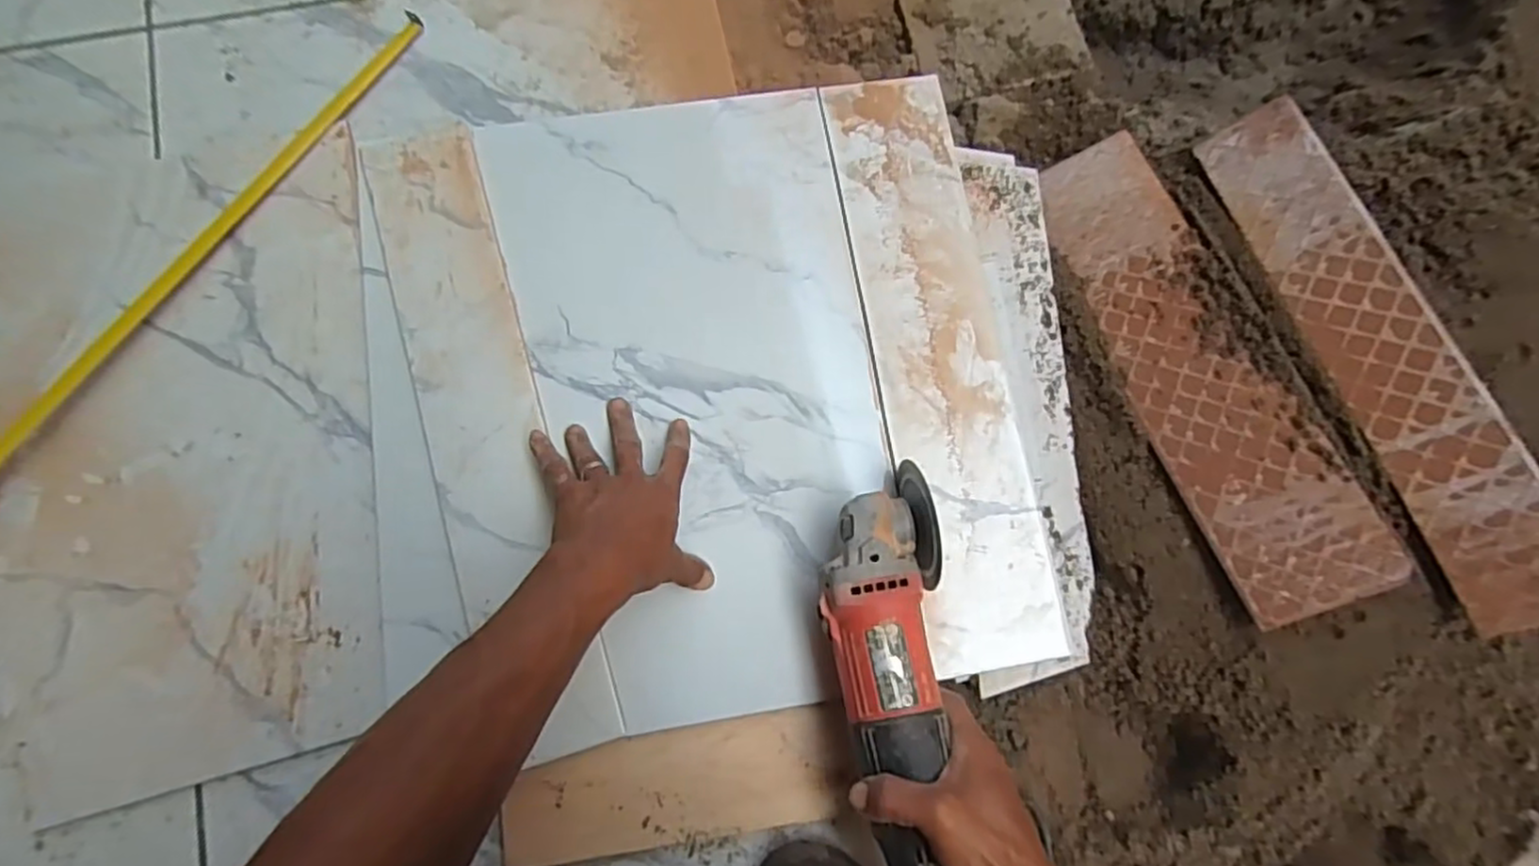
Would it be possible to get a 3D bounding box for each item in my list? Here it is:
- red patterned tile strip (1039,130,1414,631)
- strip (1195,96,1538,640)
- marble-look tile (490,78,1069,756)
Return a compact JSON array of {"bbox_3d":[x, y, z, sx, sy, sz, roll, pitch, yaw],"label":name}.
[{"bbox_3d":[0.402,-0.075,0.684,0.124,0.008,0.492,-25,69,15],"label":"red patterned tile strip"},{"bbox_3d":[0.534,-0.081,0.620,0.084,0.008,0.492,-28,68,32],"label":"strip"},{"bbox_3d":[0.000,-0.047,0.569,0.379,0.016,0.496,-9,78,-3],"label":"marble-look tile"}]

